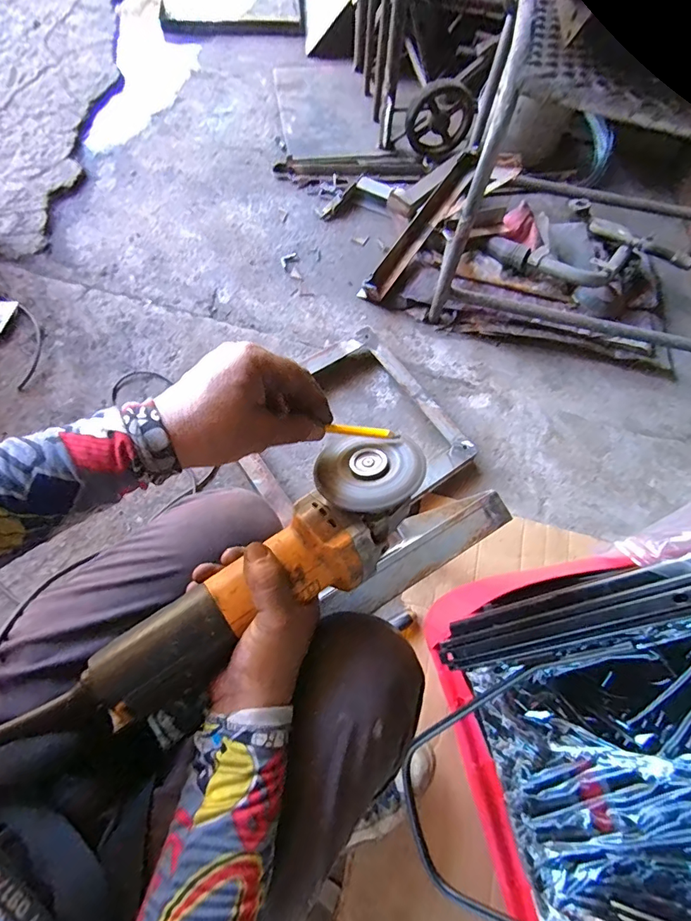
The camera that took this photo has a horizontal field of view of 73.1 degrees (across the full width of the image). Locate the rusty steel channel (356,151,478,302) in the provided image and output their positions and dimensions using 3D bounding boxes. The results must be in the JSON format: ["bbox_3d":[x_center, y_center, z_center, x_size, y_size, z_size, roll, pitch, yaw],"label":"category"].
[{"bbox_3d":[0.184,-0.564,1.125,0.063,0.037,0.454,33,80,12],"label":"rusty steel channel"}]

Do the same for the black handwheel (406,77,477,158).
[{"bbox_3d":[0.258,-0.920,1.264,0.184,0.158,0.050,5,64,-1],"label":"black handwheel"}]

